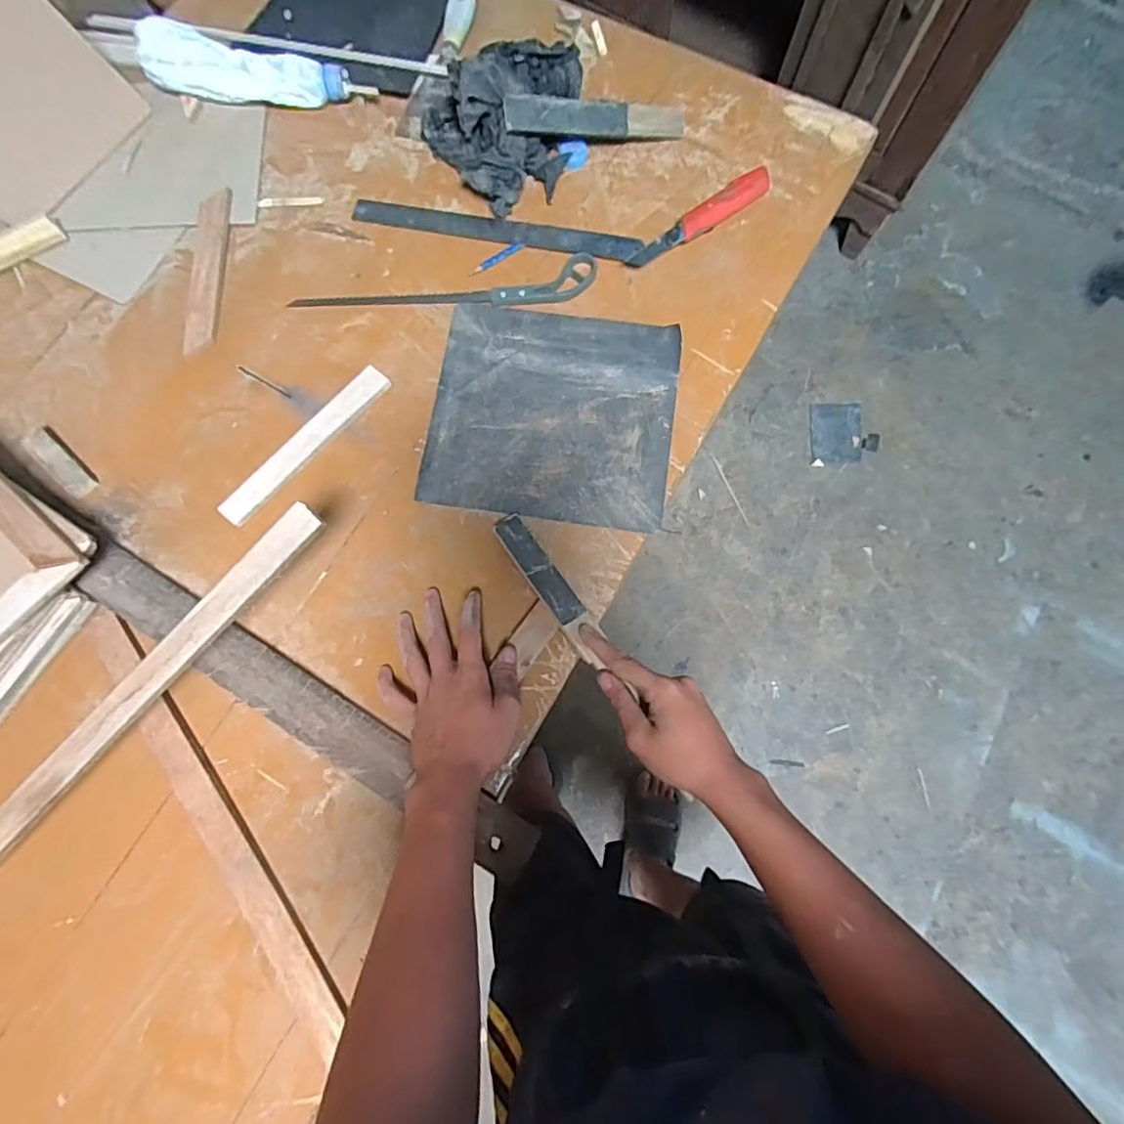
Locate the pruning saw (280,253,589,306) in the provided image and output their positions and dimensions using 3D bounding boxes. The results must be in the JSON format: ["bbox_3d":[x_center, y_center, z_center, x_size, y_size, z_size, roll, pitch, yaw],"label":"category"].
[{"bbox_3d":[-0.122,-0.284,0.609,0.321,0.008,0.047,-10,78,-2],"label":"pruning saw"}]

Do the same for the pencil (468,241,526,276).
[{"bbox_3d":[-0.070,-0.331,0.622,0.068,0.004,0.010,-32,79,-7],"label":"pencil"}]

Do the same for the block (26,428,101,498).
[{"bbox_3d":[-0.501,-0.101,0.570,0.096,0.007,0.027,43,81,9],"label":"block"}]

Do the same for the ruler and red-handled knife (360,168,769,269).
[{"bbox_3d":[-0.001,-0.367,0.620,0.447,0.021,0.104,-2,77,0],"label":"ruler and red-handled knife"}]

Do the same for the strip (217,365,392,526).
[{"bbox_3d":[-0.256,-0.119,0.576,0.031,0.013,0.206,41,81,8],"label":"strip"}]

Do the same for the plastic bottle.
[{"bbox_3d":[-0.360,-0.561,0.650,0.224,0.051,0.066,11,78,3],"label":"plastic bottle"}]

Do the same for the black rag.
[{"bbox_3d":[-0.063,-0.484,0.617,0.177,0.082,0.181,-9,78,-2],"label":"black rag"}]

